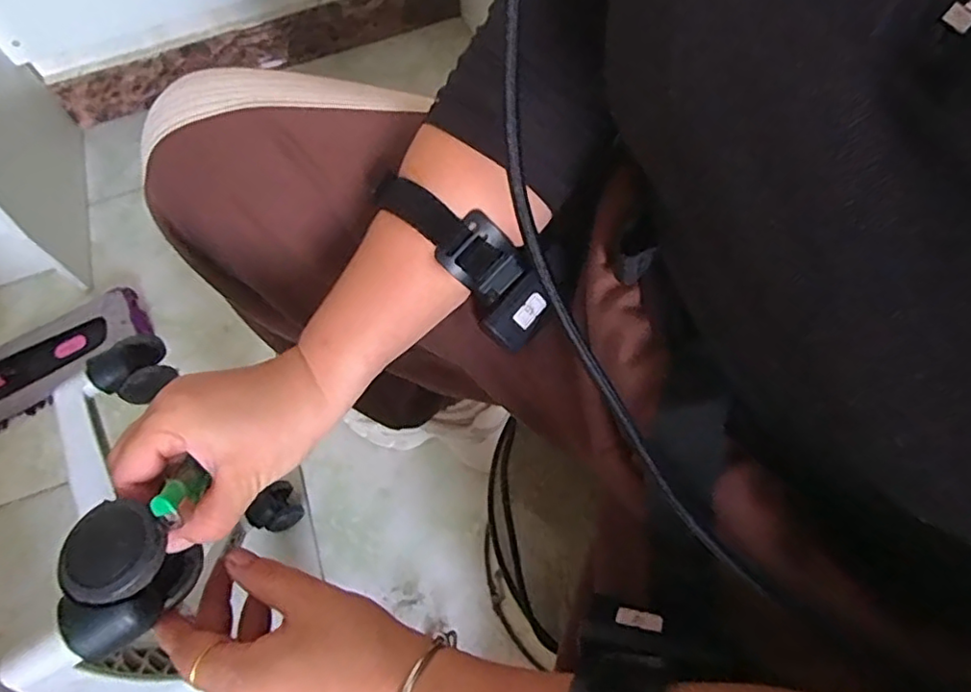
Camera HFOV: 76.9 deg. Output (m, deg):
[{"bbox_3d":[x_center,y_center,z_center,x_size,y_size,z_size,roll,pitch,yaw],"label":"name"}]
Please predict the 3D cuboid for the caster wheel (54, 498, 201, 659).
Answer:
[{"bbox_3d":[-0.178,0.111,0.294,0.047,0.047,0.063,23,68,12],"label":"caster wheel"}]

